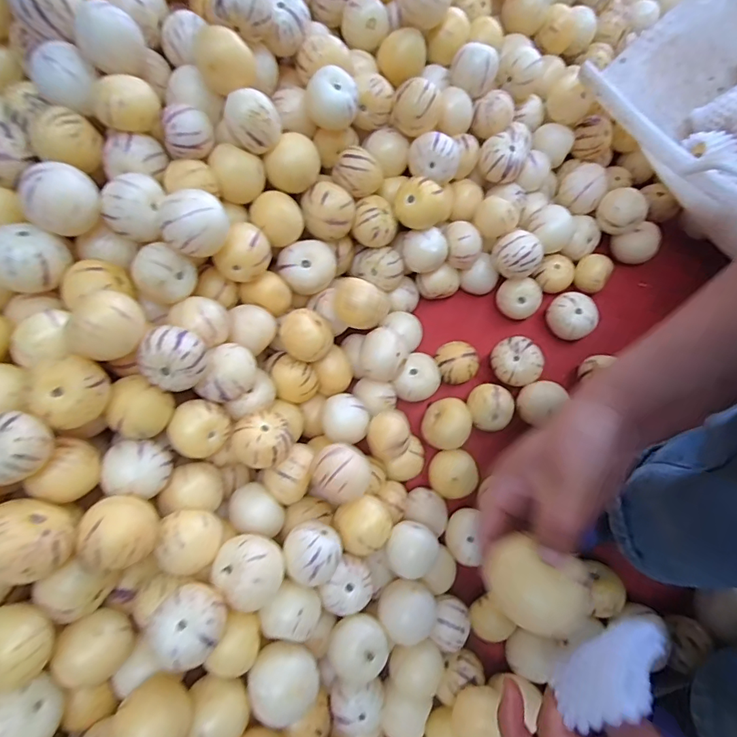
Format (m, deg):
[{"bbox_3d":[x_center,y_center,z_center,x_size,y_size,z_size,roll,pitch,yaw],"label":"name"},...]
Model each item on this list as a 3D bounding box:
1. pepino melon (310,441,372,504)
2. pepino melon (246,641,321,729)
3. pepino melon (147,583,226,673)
[{"bbox_3d":[-0.025,0.095,0.407,0.053,0.056,0.050,0,73,1],"label":"pepino melon"},{"bbox_3d":[-0.067,0.250,0.360,0.053,0.055,0.050,0,73,1],"label":"pepino melon"},{"bbox_3d":[-0.126,0.182,0.323,0.047,0.049,0.044,0,73,1],"label":"pepino melon"}]

